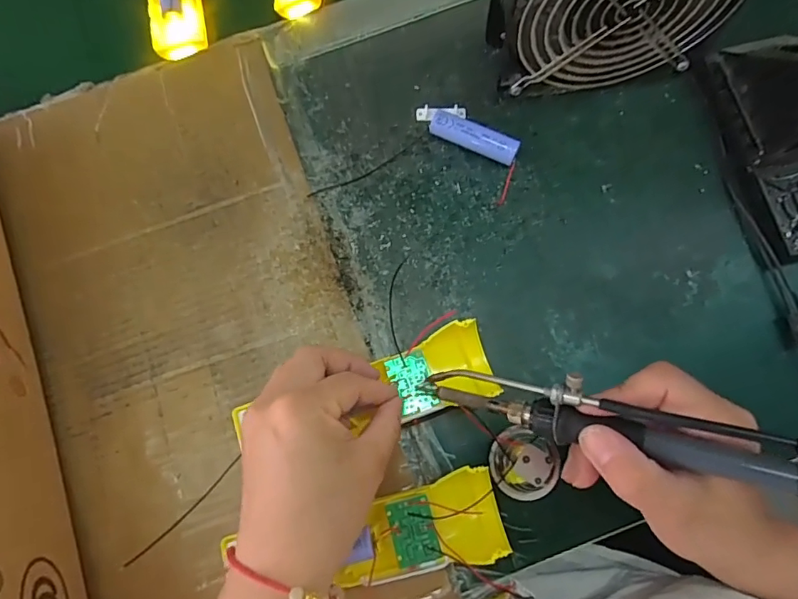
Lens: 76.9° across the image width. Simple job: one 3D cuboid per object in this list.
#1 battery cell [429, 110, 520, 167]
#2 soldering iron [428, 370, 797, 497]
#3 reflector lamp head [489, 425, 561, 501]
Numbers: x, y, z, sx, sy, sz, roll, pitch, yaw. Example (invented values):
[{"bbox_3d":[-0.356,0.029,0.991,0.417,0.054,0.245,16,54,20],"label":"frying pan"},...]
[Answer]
[{"bbox_3d":[0.053,-0.115,0.354,0.063,0.018,0.018,24,78,9],"label":"battery cell"},{"bbox_3d":[0.120,0.063,0.228,0.227,0.023,0.026,11,76,26],"label":"soldering iron"},{"bbox_3d":[0.075,0.098,0.300,0.036,0.027,0.043,-2,75,3],"label":"reflector lamp head"}]

